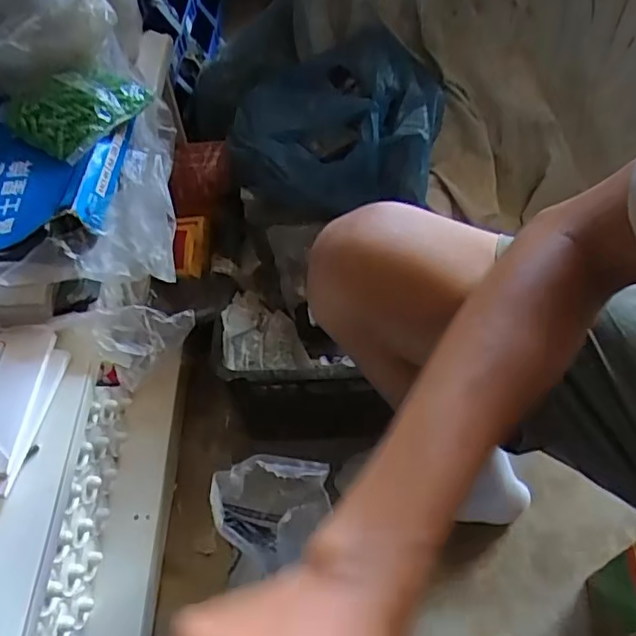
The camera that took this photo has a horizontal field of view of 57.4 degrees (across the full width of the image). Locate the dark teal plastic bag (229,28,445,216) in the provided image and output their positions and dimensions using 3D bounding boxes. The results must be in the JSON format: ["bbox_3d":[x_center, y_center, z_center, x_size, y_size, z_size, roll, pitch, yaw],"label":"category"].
[{"bbox_3d":[0.026,-0.288,0.830,0.286,0.123,0.261,5,55,9],"label":"dark teal plastic bag"}]

